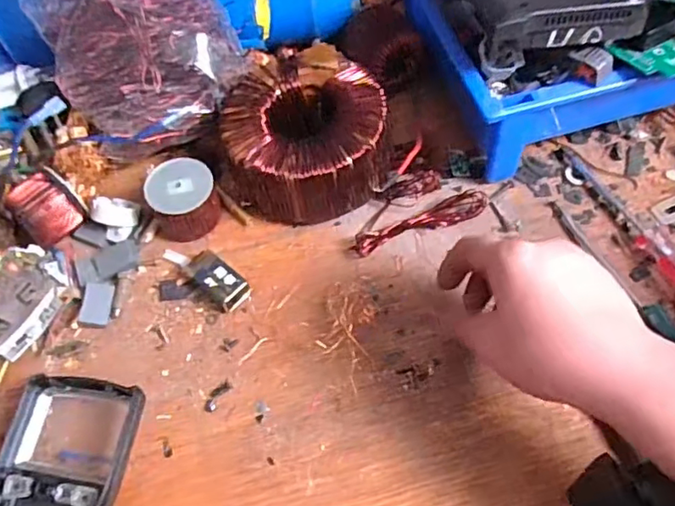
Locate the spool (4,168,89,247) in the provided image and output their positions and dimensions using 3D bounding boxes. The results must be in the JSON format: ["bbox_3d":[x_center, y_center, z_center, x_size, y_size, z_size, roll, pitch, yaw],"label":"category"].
[{"bbox_3d":[-0.233,-0.037,0.458,0.042,0.042,0.046,39,71,23],"label":"spool"}]

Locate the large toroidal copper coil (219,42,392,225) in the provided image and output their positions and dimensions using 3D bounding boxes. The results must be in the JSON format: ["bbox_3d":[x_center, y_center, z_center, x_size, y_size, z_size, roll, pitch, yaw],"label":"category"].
[{"bbox_3d":[-0.026,-0.093,0.462,0.128,0.064,0.135,-9,60,1],"label":"large toroidal copper coil"}]

